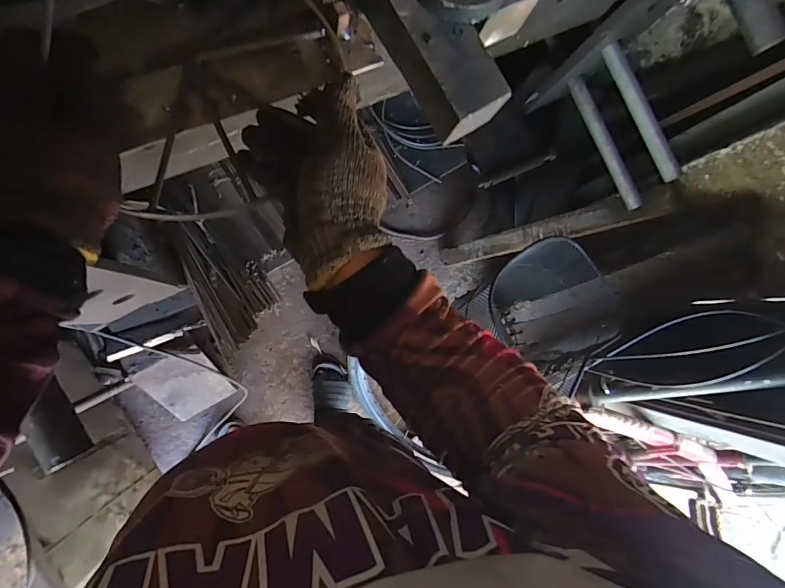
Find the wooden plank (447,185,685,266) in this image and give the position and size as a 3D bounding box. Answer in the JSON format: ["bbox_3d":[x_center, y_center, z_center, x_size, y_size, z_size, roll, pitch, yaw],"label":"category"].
[{"bbox_3d":[0.358,-0.150,1.108,0.039,0.627,0.068,-10,89,-41],"label":"wooden plank"}]

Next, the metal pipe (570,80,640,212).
[{"bbox_3d":[0.375,-0.265,0.773,0.024,0.028,0.250,-26,92,-9],"label":"metal pipe"}]

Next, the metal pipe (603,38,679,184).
[{"bbox_3d":[0.383,-0.278,0.670,0.024,0.023,0.225,-26,92,-9],"label":"metal pipe"}]

